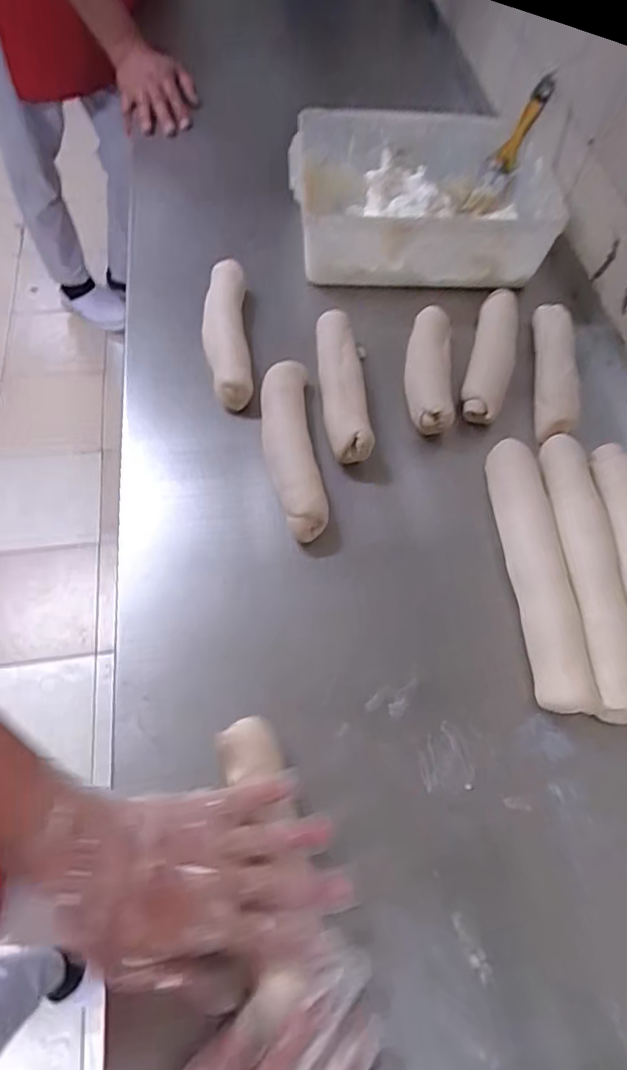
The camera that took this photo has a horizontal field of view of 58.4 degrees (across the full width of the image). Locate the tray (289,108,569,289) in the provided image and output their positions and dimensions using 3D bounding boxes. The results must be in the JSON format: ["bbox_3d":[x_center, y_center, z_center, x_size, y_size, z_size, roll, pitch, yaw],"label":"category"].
[{"bbox_3d":[0.146,-0.468,0.780,0.337,0.099,0.258,-1,63,-3],"label":"tray"}]

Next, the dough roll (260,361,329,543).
[{"bbox_3d":[-0.026,-0.105,0.594,0.057,0.052,0.225,-5,63,-5],"label":"dough roll"}]

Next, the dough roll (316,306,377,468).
[{"bbox_3d":[0.032,-0.176,0.637,0.053,0.036,0.213,-2,63,-3],"label":"dough roll"}]

